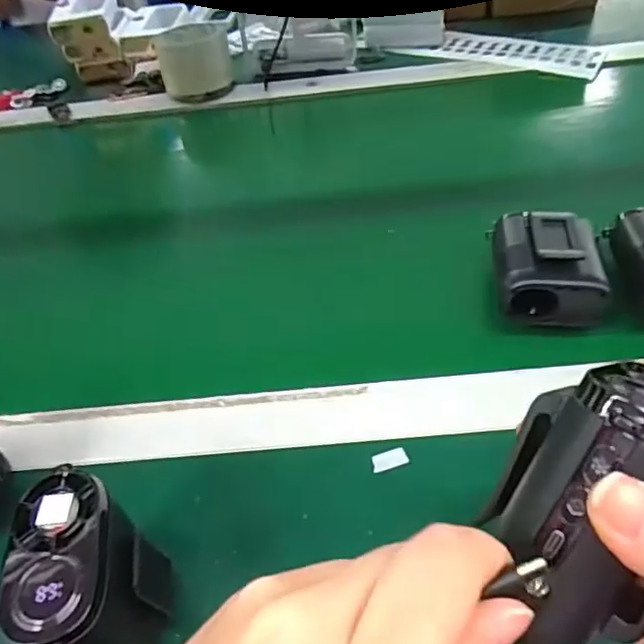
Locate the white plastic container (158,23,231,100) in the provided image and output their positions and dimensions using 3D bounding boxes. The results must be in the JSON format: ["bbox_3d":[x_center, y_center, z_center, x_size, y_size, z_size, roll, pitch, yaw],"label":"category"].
[{"bbox_3d":[-0.144,-0.302,0.679,0.078,0.062,0.085,-14,47,-6],"label":"white plastic container"}]

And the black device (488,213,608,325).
[{"bbox_3d":[0.148,-0.038,0.387,0.065,0.049,0.088,3,47,10],"label":"black device"}]

